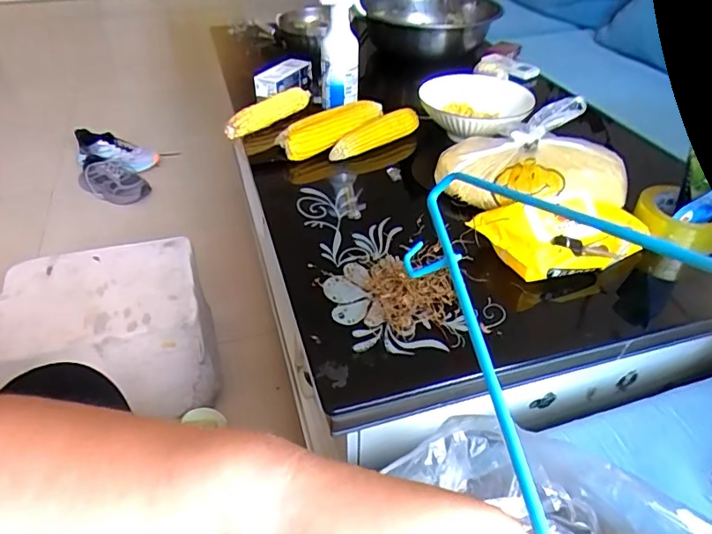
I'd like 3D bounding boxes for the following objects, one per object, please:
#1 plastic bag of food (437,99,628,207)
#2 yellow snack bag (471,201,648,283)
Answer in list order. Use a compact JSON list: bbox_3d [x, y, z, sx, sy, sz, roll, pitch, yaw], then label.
[{"bbox_3d":[0.246,-0.153,0.720,0.243,0.089,0.185,-6,40,-8],"label":"plastic bag of food"},{"bbox_3d":[0.259,-0.043,0.628,0.221,0.044,0.114,-5,40,-7],"label":"yellow snack bag"}]

